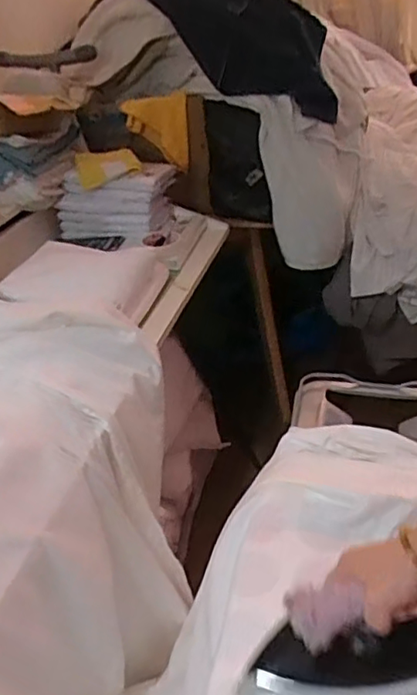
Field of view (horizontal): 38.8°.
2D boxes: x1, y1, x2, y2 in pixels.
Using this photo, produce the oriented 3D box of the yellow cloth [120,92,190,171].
[{"bbox_3d":[-0.127,-0.542,1.473,0.159,0.153,0.054,12,37,27],"label":"yellow cloth"}]

